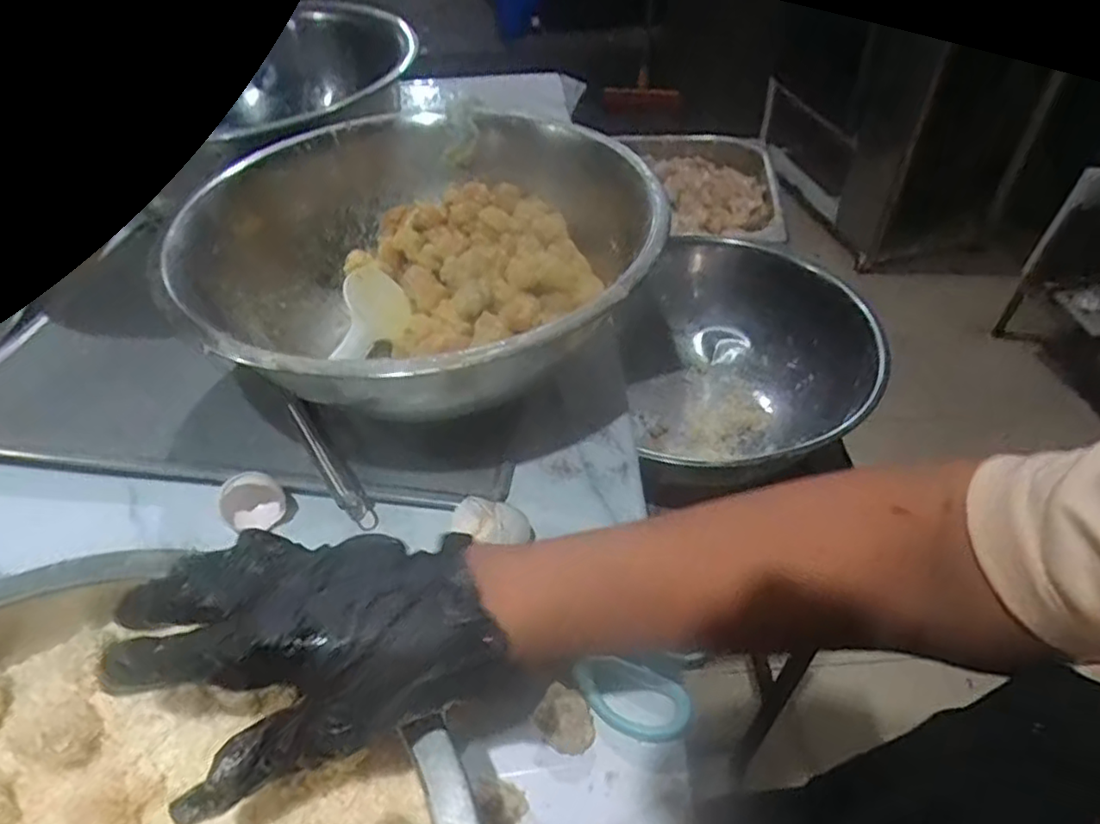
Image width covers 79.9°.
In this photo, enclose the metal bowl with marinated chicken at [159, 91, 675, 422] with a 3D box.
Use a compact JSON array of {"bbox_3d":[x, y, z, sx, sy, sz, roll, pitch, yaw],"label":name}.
[{"bbox_3d":[-0.094,-0.108,0.495,0.317,0.107,0.335,-2,47,2],"label":"metal bowl with marinated chicken"}]

